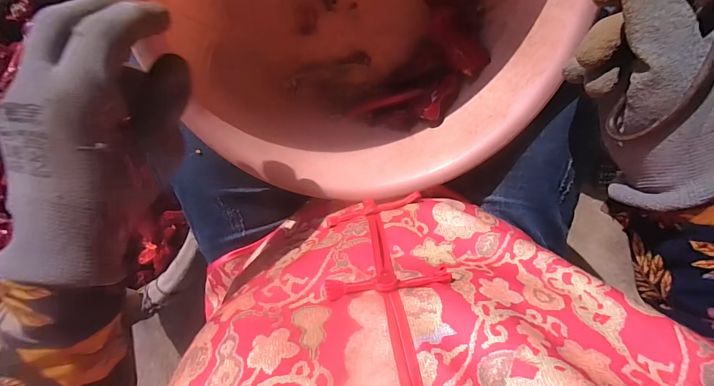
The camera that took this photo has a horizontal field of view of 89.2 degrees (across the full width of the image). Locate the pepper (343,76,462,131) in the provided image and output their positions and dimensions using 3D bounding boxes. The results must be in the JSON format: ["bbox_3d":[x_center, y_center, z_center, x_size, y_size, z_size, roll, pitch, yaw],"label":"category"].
[{"bbox_3d":[0.047,-0.085,0.371,0.110,0.020,0.036,-9,100,26],"label":"pepper"}]

